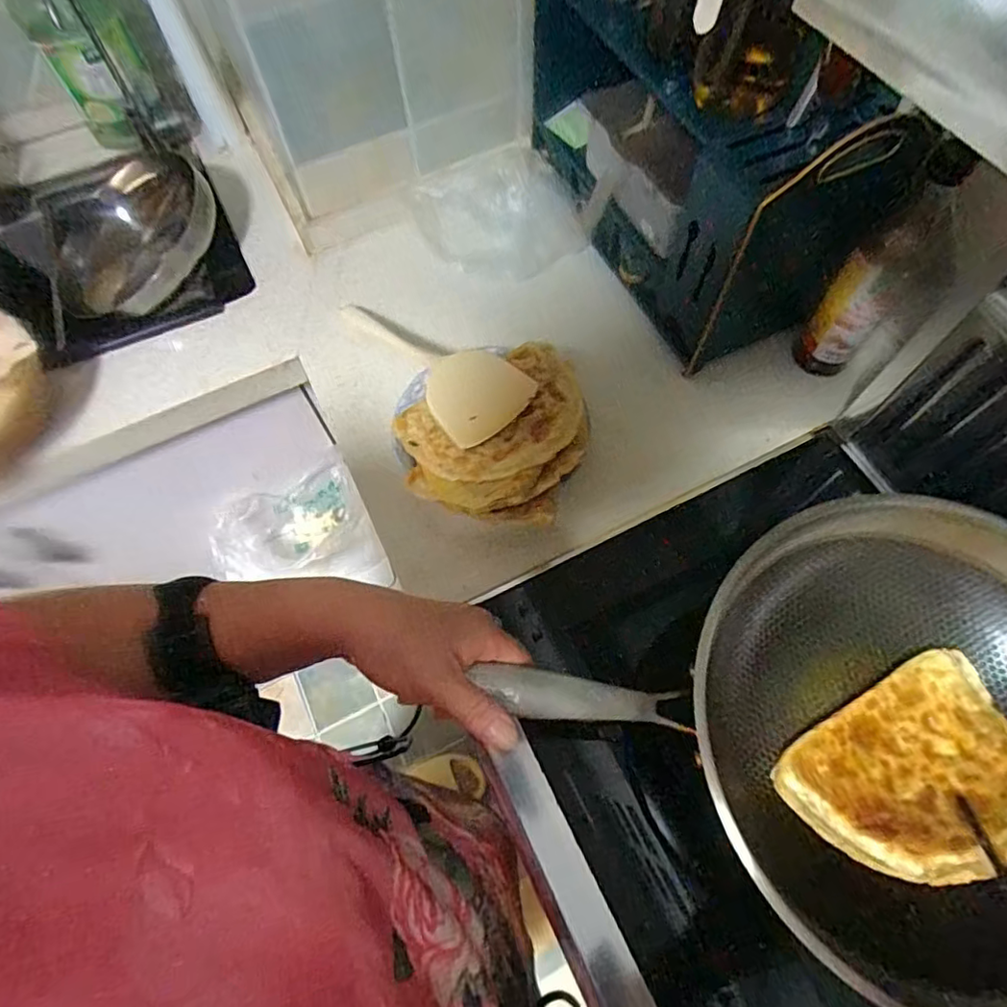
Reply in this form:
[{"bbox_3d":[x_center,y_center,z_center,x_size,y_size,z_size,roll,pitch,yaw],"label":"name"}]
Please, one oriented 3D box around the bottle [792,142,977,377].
[{"bbox_3d":[0.359,-0.213,0.574,0.063,0.237,0.051,41,72,17],"label":"bottle"}]

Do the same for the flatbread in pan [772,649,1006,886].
[{"bbox_3d":[0.306,0.195,0.427,0.184,0.019,0.119,-25,48,-15],"label":"flatbread in pan"}]

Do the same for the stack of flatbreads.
[{"bbox_3d":[-0.005,-0.075,0.571,0.165,0.037,0.185,22,68,10],"label":"stack of flatbreads"}]

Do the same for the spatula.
[{"bbox_3d":[-0.091,-0.160,0.635,0.085,0.030,0.297,-37,51,-15],"label":"spatula"}]

